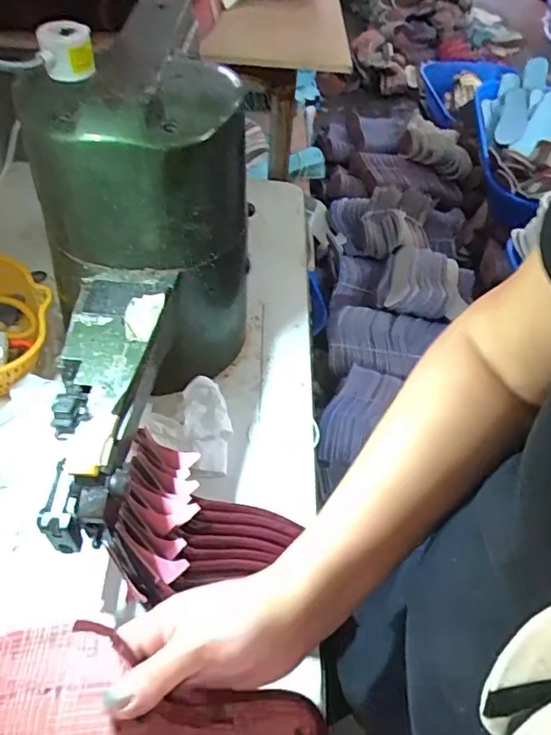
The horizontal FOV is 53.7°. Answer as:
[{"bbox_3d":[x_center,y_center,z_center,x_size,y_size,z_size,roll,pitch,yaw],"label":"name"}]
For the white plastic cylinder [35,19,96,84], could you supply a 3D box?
[{"bbox_3d":[-0.174,-0.264,0.454,0.041,0.038,0.034,-11,53,-14],"label":"white plastic cylinder"}]

